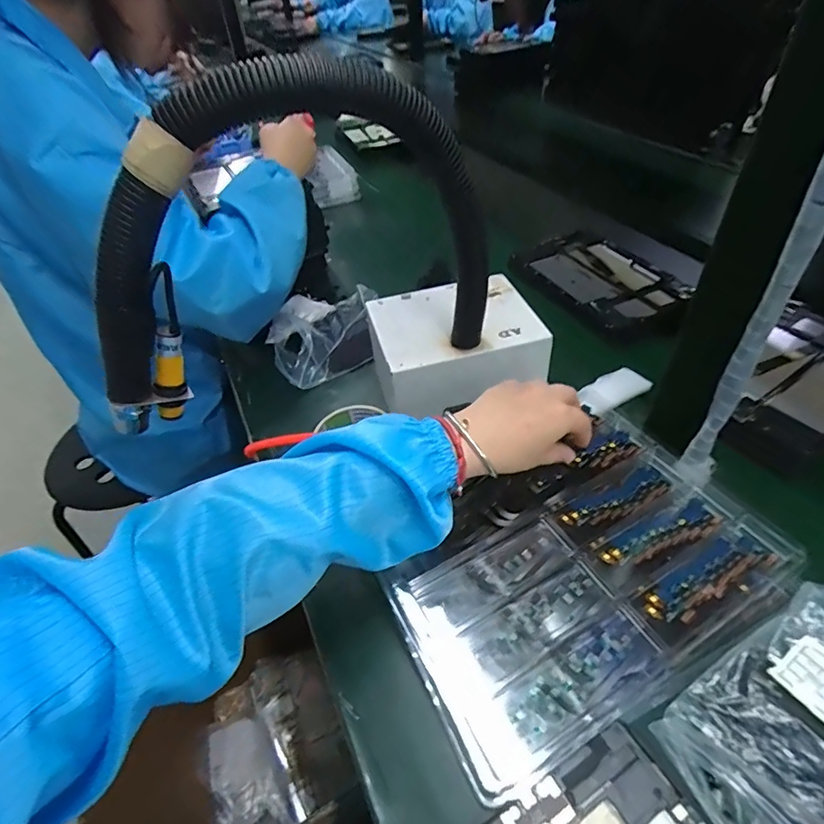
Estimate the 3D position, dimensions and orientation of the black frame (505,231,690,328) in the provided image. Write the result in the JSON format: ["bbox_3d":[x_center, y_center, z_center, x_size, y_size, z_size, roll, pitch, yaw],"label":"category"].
[{"bbox_3d":[0.258,-0.195,0.696,0.161,0.020,0.233,-26,49,-21],"label":"black frame"}]

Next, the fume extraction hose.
[{"bbox_3d":[-0.074,-0.106,0.333,0.300,0.216,0.034,-23,48,-19],"label":"fume extraction hose"}]

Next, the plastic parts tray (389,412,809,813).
[{"bbox_3d":[0.129,0.117,0.376,0.280,0.025,0.180,-23,49,-17],"label":"plastic parts tray"}]

